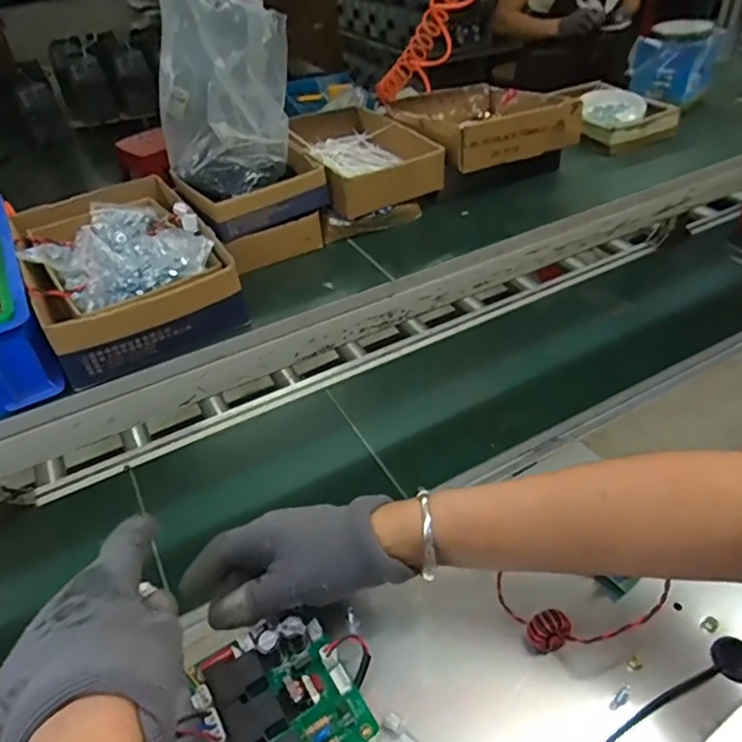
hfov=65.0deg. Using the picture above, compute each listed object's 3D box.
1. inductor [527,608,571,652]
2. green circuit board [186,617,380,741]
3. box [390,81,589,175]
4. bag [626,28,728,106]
[{"bbox_3d":[0.119,0.176,0.395,0.028,0.021,0.018,-14,43,-9],"label":"inductor"},{"bbox_3d":[-0.056,0.202,0.358,0.086,0.029,0.097,-26,46,-21],"label":"green circuit board"},{"bbox_3d":[0.131,-0.335,0.760,0.185,0.060,0.231,-19,44,-15],"label":"box"},{"bbox_3d":[0.457,-0.462,0.885,0.126,0.095,0.037,16,46,22],"label":"bag"}]

